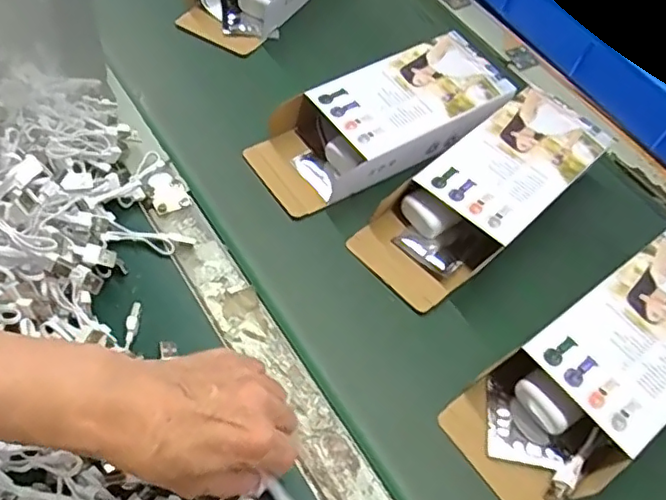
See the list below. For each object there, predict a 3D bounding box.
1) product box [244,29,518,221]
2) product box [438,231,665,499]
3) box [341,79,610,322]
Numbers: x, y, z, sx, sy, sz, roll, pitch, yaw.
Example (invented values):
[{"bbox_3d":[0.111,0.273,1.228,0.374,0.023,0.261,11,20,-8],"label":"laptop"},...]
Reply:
[{"bbox_3d":[0.058,-0.129,0.562,0.232,0.054,0.107,-25,60,-20],"label":"product box"},{"bbox_3d":[0.210,0.088,0.438,0.254,0.049,0.100,-29,61,-23],"label":"product box"},{"bbox_3d":[0.140,-0.051,0.526,0.254,0.058,0.112,-34,63,-25],"label":"box"}]

